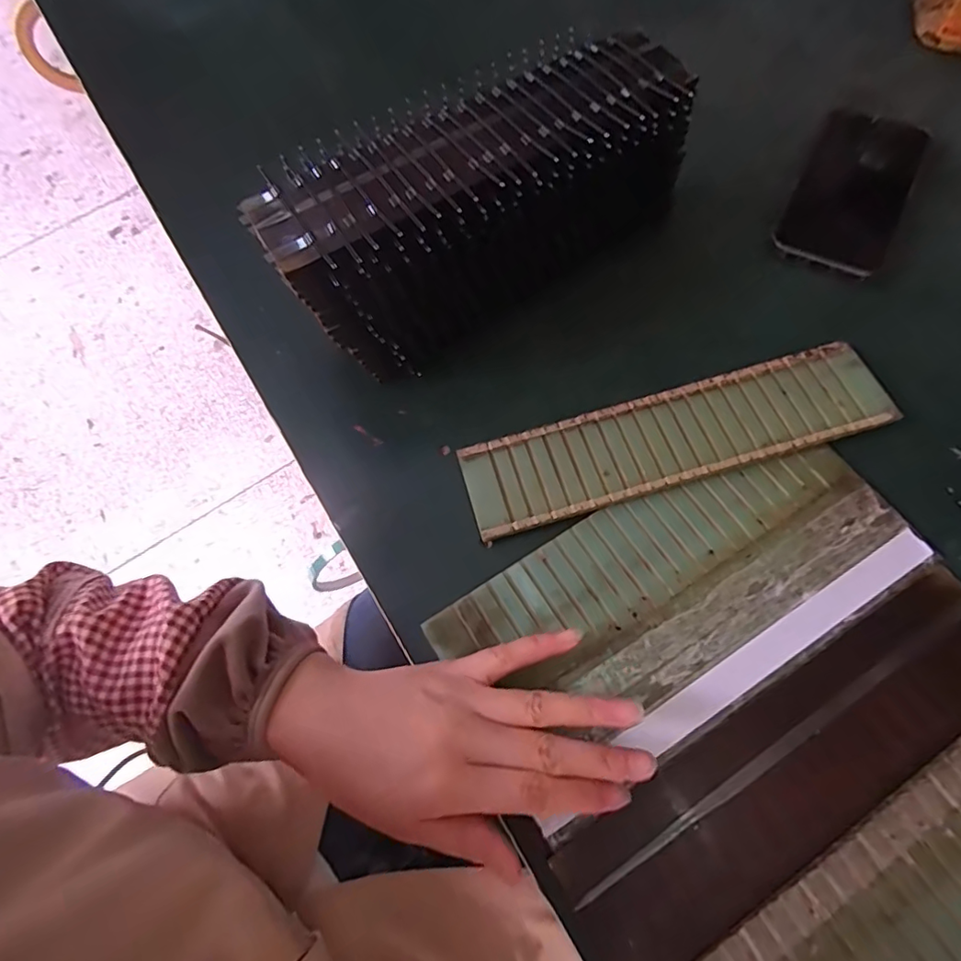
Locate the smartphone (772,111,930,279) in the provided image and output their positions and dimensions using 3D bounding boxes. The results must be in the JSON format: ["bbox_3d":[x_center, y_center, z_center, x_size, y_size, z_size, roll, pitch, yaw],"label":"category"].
[{"bbox_3d":[0.283,-0.225,0.414,0.075,0.007,0.165,28,71,14],"label":"smartphone"}]

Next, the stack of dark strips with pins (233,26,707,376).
[{"bbox_3d":[0.003,-0.176,0.355,0.272,0.106,0.098,-29,68,-9],"label":"stack of dark strips with pins"}]

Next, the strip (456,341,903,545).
[{"bbox_3d":[0.122,-0.028,0.344,0.264,0.009,0.064,-16,66,-4],"label":"strip"}]

